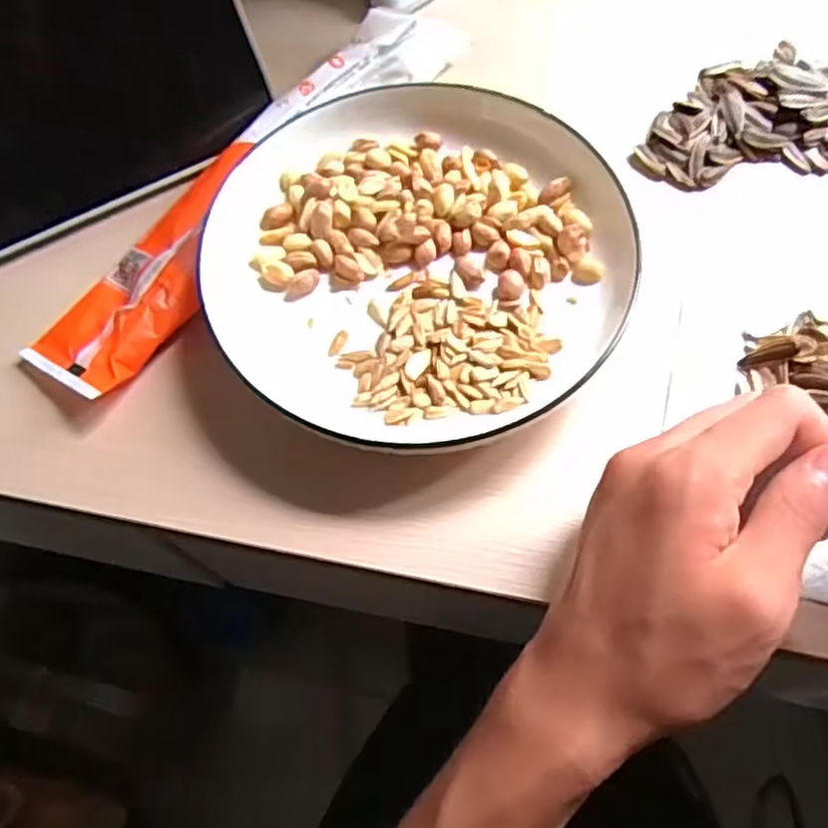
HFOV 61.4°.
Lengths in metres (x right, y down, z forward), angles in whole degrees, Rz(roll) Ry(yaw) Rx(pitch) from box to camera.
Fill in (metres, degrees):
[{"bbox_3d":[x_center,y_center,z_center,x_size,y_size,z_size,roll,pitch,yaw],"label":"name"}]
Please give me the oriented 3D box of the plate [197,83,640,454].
[{"bbox_3d":[0.003,-0.070,0.313,0.179,0.036,0.181,3,64,5],"label":"plate"}]

